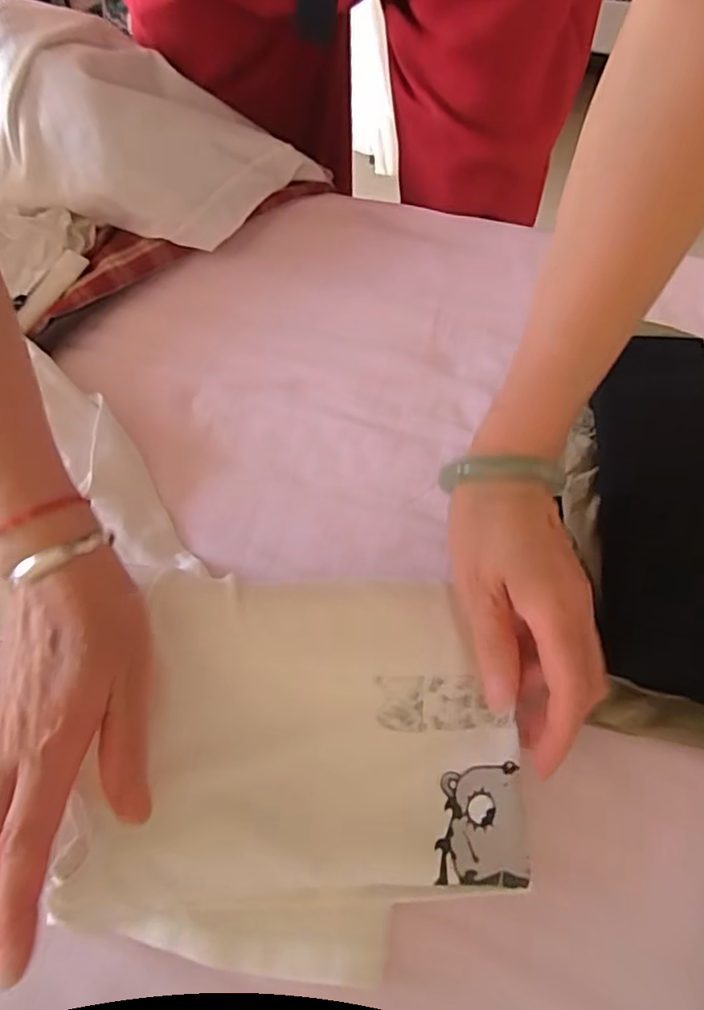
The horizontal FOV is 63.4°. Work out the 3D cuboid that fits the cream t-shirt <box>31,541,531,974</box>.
[{"bbox_3d":[-0.021,0.123,0.292,0.206,0.053,0.184,2,62,3],"label":"cream t-shirt"}]

